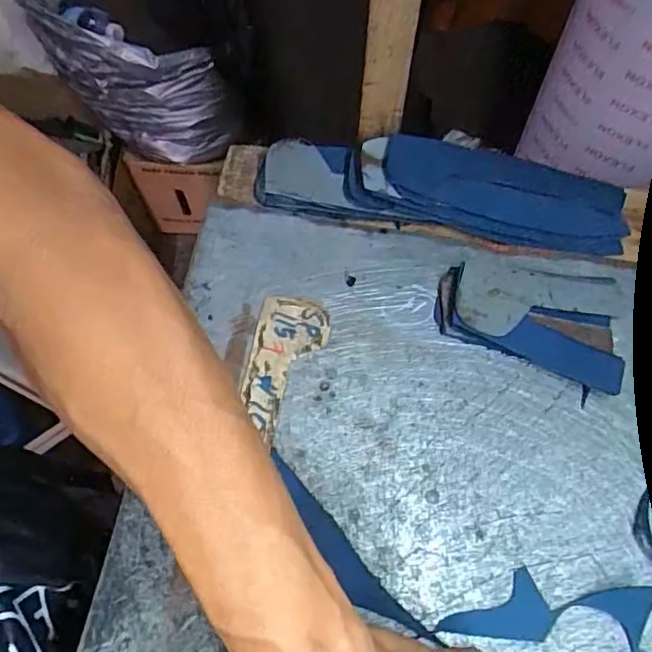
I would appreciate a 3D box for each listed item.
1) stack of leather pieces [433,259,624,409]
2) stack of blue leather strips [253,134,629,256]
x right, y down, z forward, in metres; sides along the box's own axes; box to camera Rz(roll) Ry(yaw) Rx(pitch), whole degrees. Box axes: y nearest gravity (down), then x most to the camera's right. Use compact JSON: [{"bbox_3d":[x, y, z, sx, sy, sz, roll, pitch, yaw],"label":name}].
[{"bbox_3d":[0.164,-0.005,0.459,0.143,0.022,0.096,8,64,2],"label":"stack of leather pieces"},{"bbox_3d":[0.103,-0.127,0.507,0.327,0.040,0.084,9,64,2],"label":"stack of blue leather strips"}]

